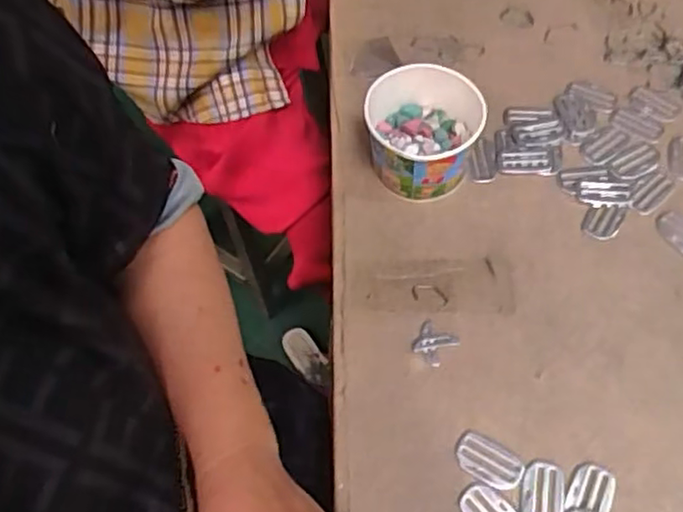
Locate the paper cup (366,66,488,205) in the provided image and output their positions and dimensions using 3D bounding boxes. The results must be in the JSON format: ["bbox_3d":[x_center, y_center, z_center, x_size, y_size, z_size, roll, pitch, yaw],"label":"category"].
[{"bbox_3d":[0.066,-0.095,0.540,0.090,0.075,0.090,-1,61,2],"label":"paper cup"}]

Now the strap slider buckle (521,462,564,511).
[{"bbox_3d":[0.133,0.159,0.434,0.026,0.004,0.044,14,62,10],"label":"strap slider buckle"}]

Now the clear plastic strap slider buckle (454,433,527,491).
[{"bbox_3d":[0.100,0.139,0.447,0.044,0.004,0.028,26,65,16],"label":"clear plastic strap slider buckle"}]

